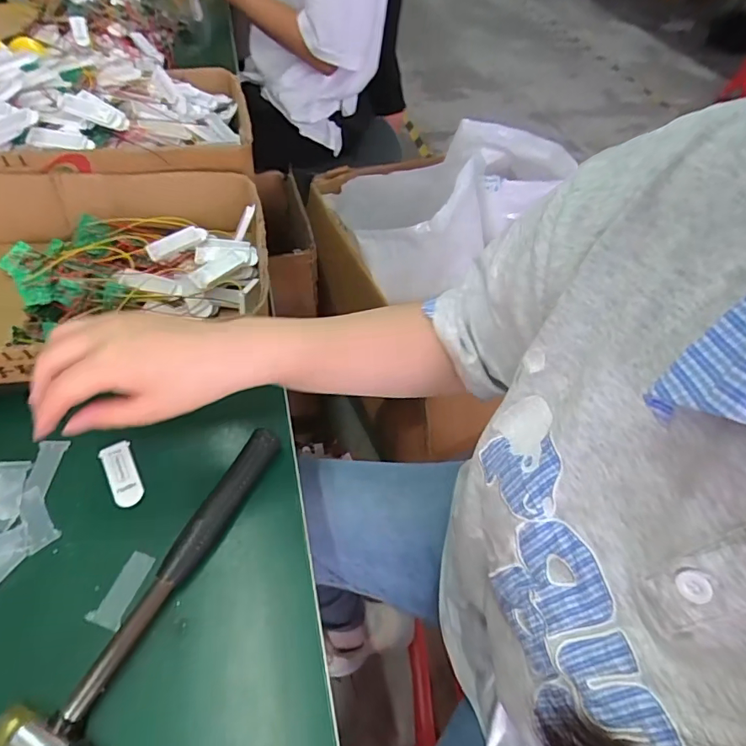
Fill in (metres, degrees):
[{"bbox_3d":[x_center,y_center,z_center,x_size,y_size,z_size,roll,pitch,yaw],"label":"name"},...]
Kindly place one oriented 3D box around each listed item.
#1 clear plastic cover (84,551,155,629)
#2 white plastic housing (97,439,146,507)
[{"bbox_3d":[-0.169,0.144,0.320,0.022,0.004,0.047,14,52,7],"label":"clear plastic cover"},{"bbox_3d":[-0.194,0.078,0.368,0.023,0.005,0.054,-27,58,-23],"label":"white plastic housing"}]

